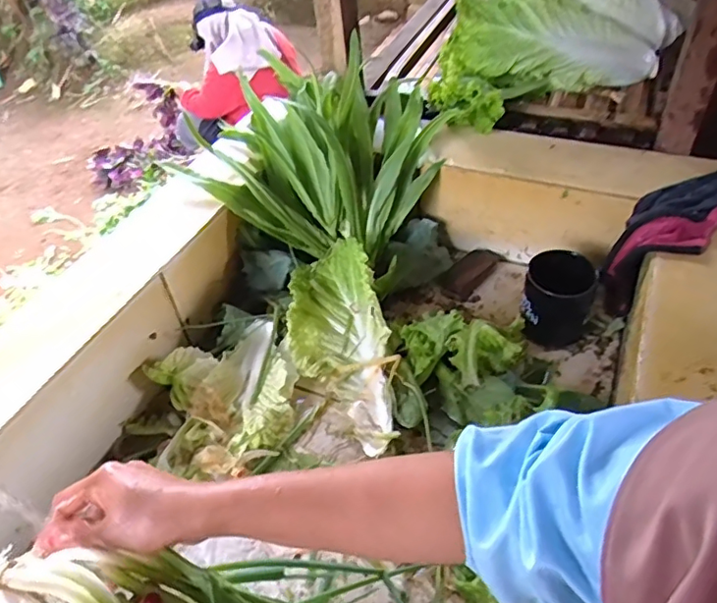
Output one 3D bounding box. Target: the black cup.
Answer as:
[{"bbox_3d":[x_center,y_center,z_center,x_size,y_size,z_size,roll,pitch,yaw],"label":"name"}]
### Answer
[{"bbox_3d":[0.252,-0.002,0.721,0.082,0.094,0.083,-3,44,3],"label":"black cup"}]

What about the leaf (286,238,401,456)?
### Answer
[{"bbox_3d":[-0.020,0.052,0.689,0.121,0.072,0.274,-14,61,-8],"label":"leaf"}]

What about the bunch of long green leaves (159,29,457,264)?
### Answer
[{"bbox_3d":[-0.053,-0.201,0.805,0.321,0.174,0.224,7,46,13],"label":"bunch of long green leaves"}]

